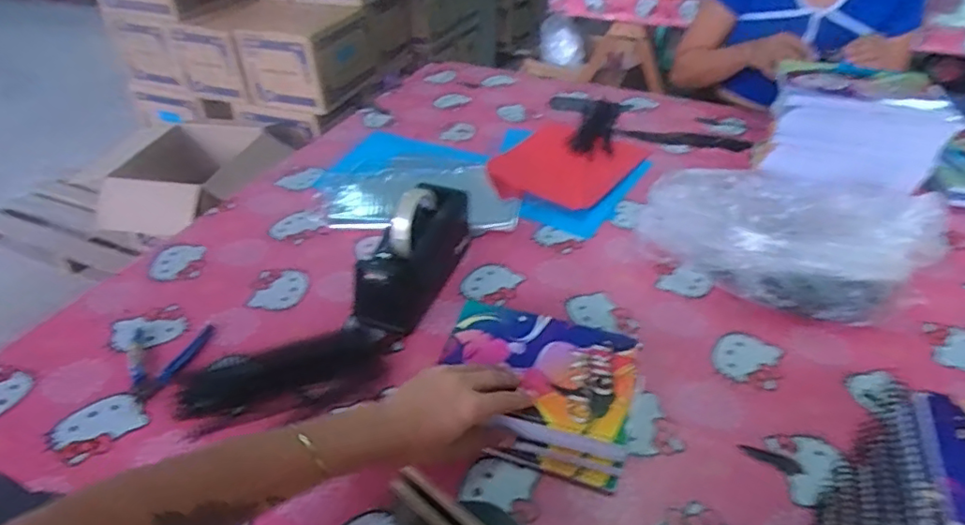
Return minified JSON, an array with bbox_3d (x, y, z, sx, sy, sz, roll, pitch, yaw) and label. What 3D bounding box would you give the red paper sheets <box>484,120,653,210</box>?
[{"bbox_3d":[0.136,-0.167,0.982,0.206,0.011,0.282,23,43,26],"label":"red paper sheets"}]

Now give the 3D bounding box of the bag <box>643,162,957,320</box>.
[{"bbox_3d":[0.382,-0.041,0.748,0.324,0.121,0.194,13,40,16],"label":"bag"}]

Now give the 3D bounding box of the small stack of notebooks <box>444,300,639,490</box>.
[{"bbox_3d":[0.054,0.125,0.602,0.196,0.041,0.166,11,39,13],"label":"small stack of notebooks"}]

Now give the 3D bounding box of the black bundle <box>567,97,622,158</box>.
[{"bbox_3d":[0.217,-0.261,1.094,0.076,0.012,0.219,10,39,13],"label":"black bundle"}]

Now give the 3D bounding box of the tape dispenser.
[{"bbox_3d":[-0.088,-0.010,0.705,0.074,0.113,0.213,15,40,18],"label":"tape dispenser"}]

